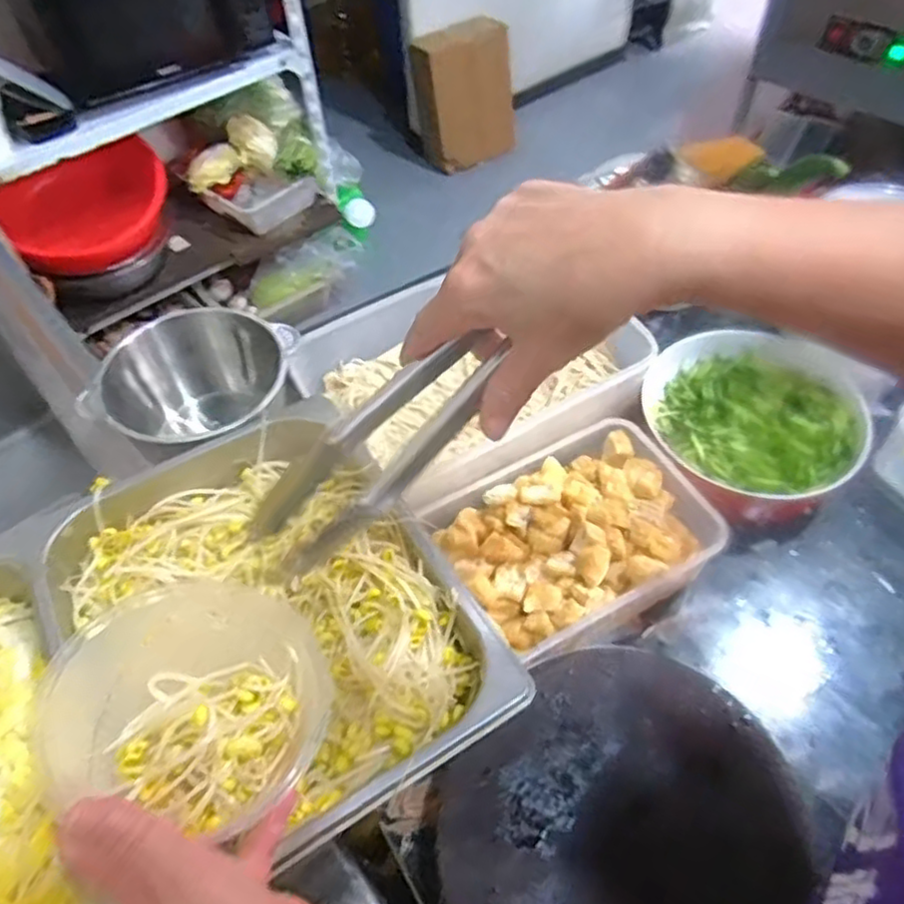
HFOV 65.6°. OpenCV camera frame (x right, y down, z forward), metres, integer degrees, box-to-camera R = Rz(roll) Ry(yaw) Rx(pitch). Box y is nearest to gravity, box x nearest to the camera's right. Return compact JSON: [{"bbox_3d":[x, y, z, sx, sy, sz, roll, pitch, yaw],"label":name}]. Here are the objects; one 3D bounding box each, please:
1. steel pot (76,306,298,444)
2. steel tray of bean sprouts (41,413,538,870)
[{"bbox_3d":[-0.238,-0.057,0.669,0.151,0.116,0.176,26,59,21],"label":"steel pot"},{"bbox_3d":[-0.135,0.117,0.502,0.253,0.054,0.331,-34,59,-20],"label":"steel tray of bean sprouts"}]

